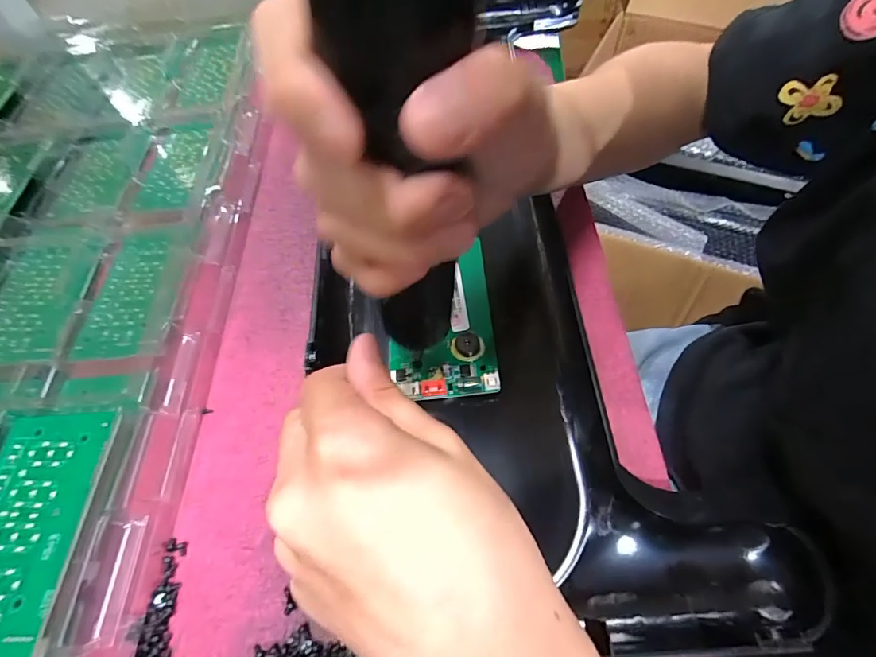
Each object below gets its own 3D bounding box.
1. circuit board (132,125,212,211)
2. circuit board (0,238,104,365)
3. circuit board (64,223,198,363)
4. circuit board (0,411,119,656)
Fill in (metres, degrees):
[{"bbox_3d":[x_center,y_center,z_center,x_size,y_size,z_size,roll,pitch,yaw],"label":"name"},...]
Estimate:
[{"bbox_3d":[-0.205,-0.128,0.352,0.046,0.005,0.085,-1,62,3],"label":"circuit board"},{"bbox_3d":[-0.262,-0.020,0.295,0.065,0.004,0.091,-2,62,3],"label":"circuit board"},{"bbox_3d":[-0.196,-0.027,0.295,0.061,0.004,0.102,-4,62,2],"label":"circuit board"},{"bbox_3d":[-0.195,0.090,0.212,0.060,0.004,0.107,-3,58,4],"label":"circuit board"}]

